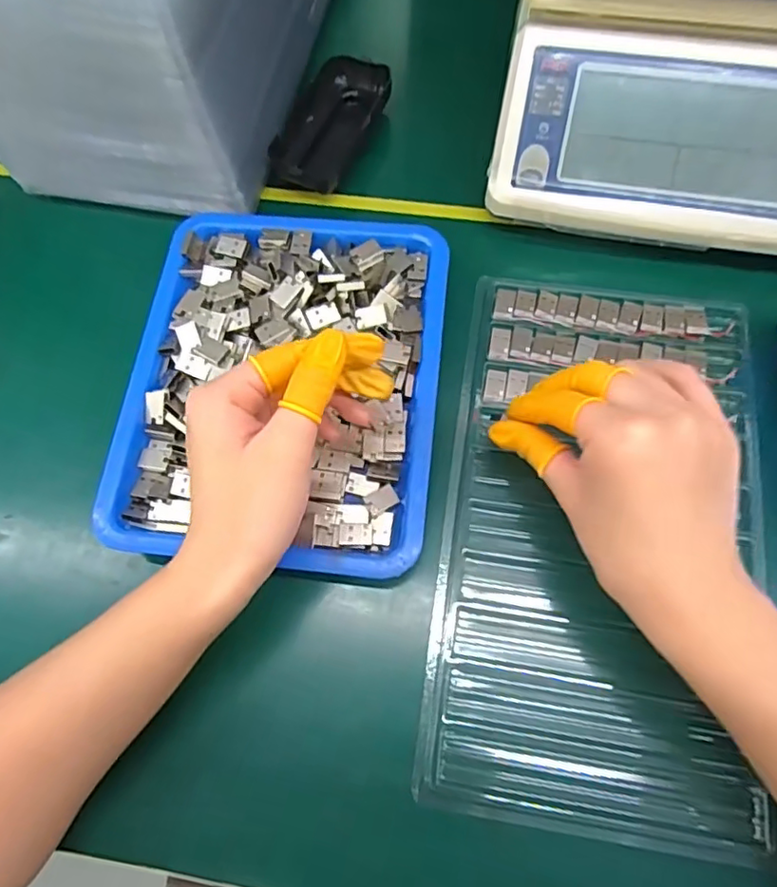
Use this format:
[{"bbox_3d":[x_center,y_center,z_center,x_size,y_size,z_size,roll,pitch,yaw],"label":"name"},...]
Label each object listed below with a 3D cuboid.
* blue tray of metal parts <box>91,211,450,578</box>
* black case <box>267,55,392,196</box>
[{"bbox_3d":[-0.058,-0.040,0.343,0.171,0.031,0.218,5,70,5],"label":"blue tray of metal parts"},{"bbox_3d":[-0.041,-0.223,0.417,0.055,0.021,0.112,22,73,10],"label":"black case"}]

